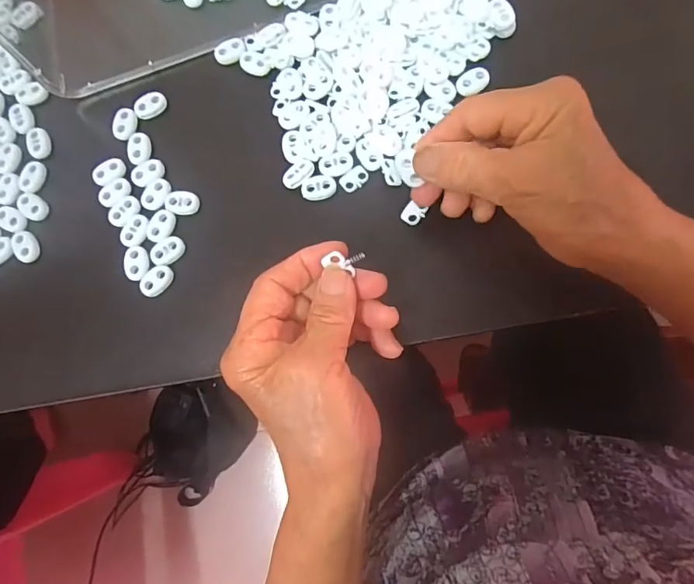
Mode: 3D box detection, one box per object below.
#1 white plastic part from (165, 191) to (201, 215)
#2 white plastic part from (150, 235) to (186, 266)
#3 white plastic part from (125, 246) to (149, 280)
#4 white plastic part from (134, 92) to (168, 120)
[{"bbox_3d":[-0.109,-0.059,0.298,0.021,0.004,0.016,12,83,3],"label":"white plastic part"},{"bbox_3d":[-0.116,-0.027,0.291,0.021,0.004,0.016,-37,83,-3],"label":"white plastic part"},{"bbox_3d":[-0.135,-0.019,0.290,0.014,0.004,0.023,-9,82,1],"label":"white plastic part"},{"bbox_3d":[-0.136,-0.129,0.313,0.023,0.006,0.016,-36,83,-3],"label":"white plastic part"}]

